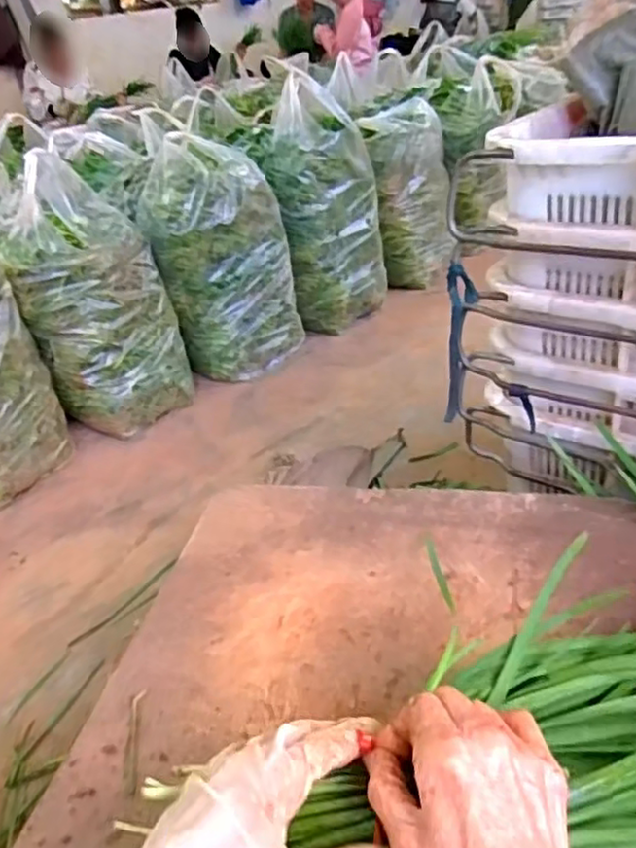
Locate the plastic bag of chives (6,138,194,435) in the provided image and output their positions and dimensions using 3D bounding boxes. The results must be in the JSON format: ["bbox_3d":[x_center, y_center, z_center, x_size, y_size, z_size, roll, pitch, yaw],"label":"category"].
[{"bbox_3d":[-0.472,-0.270,1.462,0.296,0.532,0.219,-15,33,-11],"label":"plastic bag of chives"}]

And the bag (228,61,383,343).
[{"bbox_3d":[-0.020,-0.599,1.841,0.306,0.580,0.327,-24,36,-24],"label":"bag"}]

